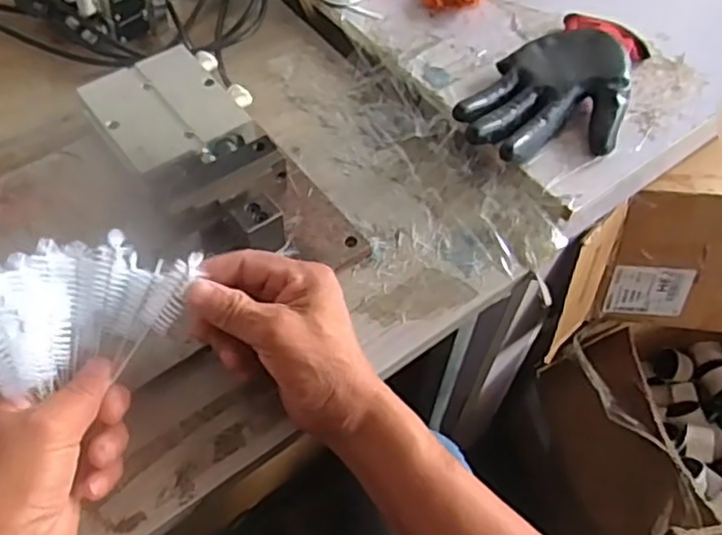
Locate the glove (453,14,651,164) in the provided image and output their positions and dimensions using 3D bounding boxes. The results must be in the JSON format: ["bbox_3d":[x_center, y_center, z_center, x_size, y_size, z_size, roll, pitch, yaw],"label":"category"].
[{"bbox_3d":[0.171,-0.156,0.599,0.119,0.034,0.199,26,59,14],"label":"glove"}]

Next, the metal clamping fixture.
[{"bbox_3d":[-0.107,-0.077,0.541,0.115,0.049,0.236,-33,64,-22],"label":"metal clamping fixture"}]

